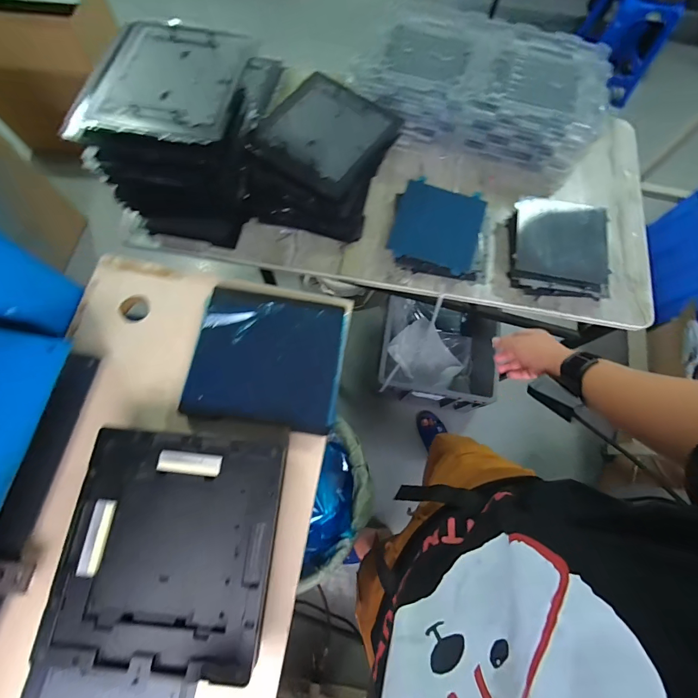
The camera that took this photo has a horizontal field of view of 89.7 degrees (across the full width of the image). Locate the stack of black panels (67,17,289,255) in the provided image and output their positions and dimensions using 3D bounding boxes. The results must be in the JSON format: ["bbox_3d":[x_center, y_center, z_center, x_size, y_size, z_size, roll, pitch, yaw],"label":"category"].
[{"bbox_3d":[-0.324,-0.414,0.719,0.258,0.276,0.263,11,73,1],"label":"stack of black panels"}]

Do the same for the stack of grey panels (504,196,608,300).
[{"bbox_3d":[0.467,-0.217,0.767,0.215,0.067,0.222,11,73,1],"label":"stack of grey panels"}]

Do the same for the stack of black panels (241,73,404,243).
[{"bbox_3d":[-0.063,-0.405,0.766,0.258,0.150,0.309,23,74,5],"label":"stack of black panels"}]

